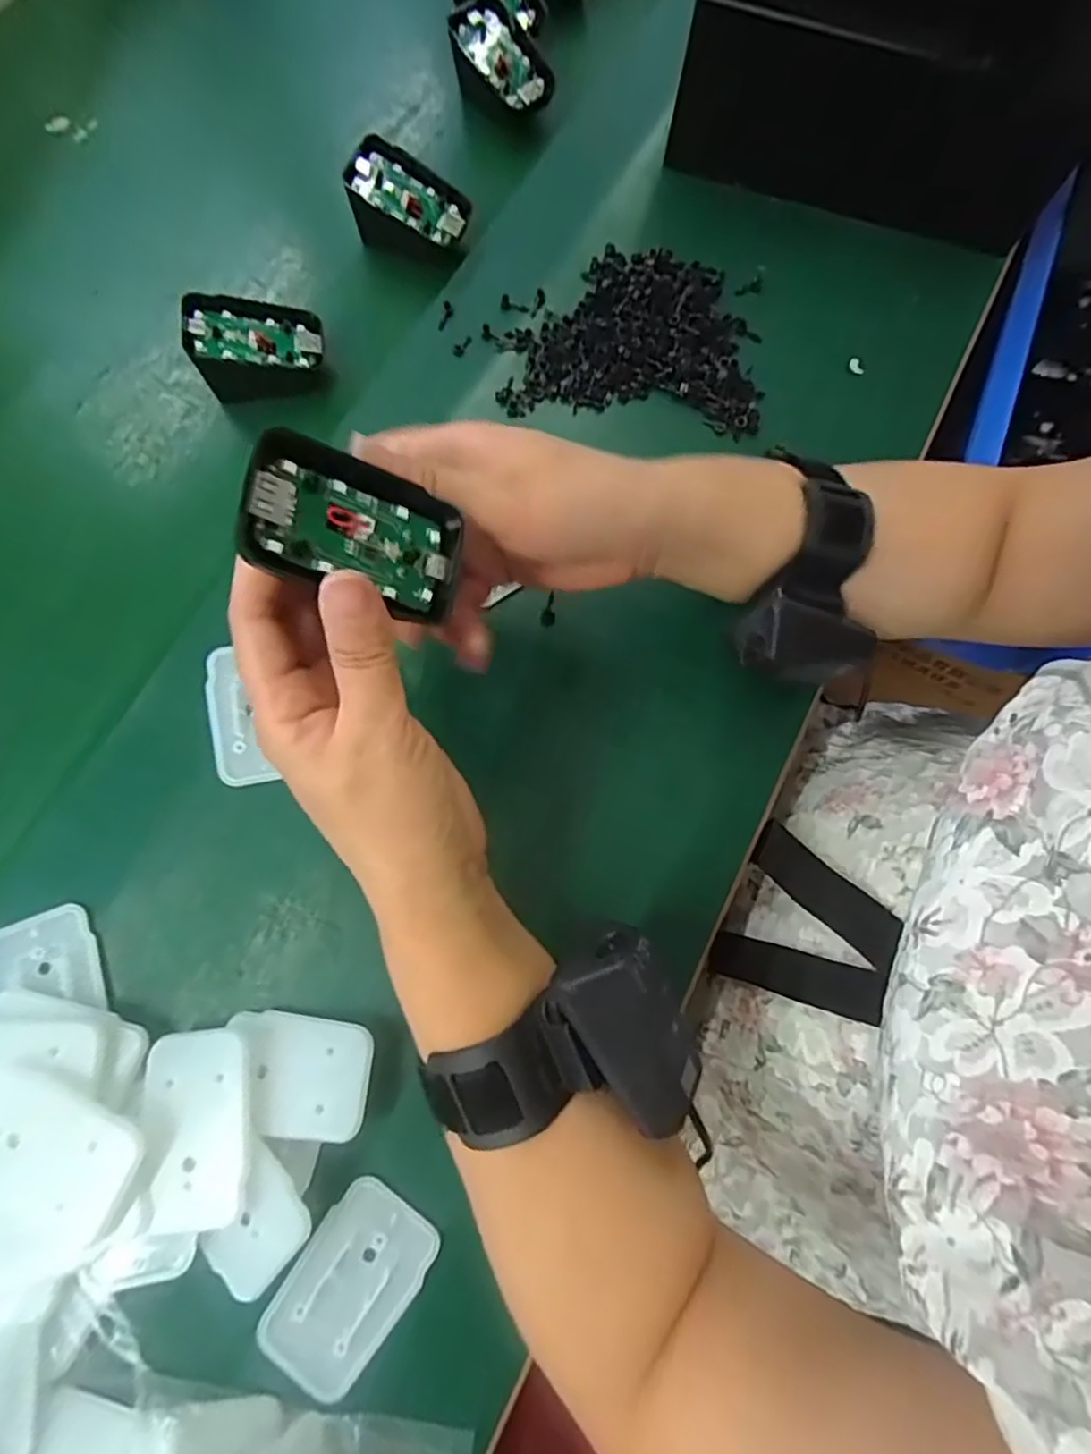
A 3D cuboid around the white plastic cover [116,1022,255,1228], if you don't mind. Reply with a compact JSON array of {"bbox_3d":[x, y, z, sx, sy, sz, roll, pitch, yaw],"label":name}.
[{"bbox_3d":[-0.136,0.154,0.256,0.041,0.009,0.066,-6,73,-3],"label":"white plastic cover"}]

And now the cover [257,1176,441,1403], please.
[{"bbox_3d":[-0.077,0.220,0.259,0.044,0.005,0.067,37,76,9],"label":"cover"}]

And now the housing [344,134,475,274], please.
[{"bbox_3d":[-0.082,-0.315,0.402,0.067,0.043,0.041,17,73,4],"label":"housing"}]

